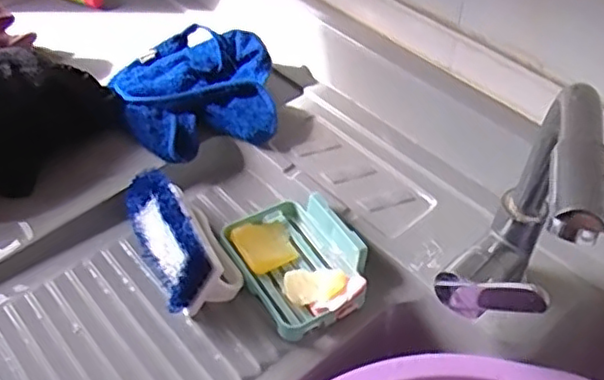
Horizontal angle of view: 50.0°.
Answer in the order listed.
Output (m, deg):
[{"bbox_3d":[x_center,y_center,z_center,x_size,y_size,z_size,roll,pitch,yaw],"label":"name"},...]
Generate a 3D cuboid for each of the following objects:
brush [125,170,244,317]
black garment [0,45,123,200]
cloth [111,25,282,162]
[{"bbox_3d":[-0.121,0.034,0.615,0.073,0.067,0.159,-22,51,-17],"label":"brush"},{"bbox_3d":[-0.290,-0.083,0.688,0.103,0.111,0.173,34,57,28],"label":"black garment"},{"bbox_3d":[-0.122,-0.110,0.738,0.180,0.057,0.171,-12,49,-9],"label":"cloth"}]

